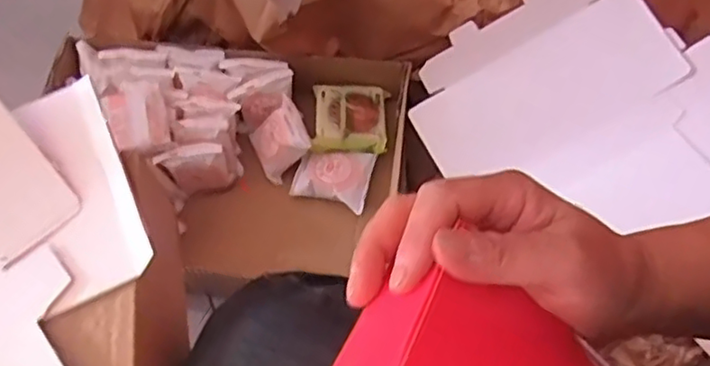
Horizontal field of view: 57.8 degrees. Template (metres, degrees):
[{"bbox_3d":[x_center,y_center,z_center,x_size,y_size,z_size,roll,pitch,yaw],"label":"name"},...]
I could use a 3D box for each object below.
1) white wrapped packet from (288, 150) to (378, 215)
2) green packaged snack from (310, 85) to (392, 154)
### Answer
[{"bbox_3d":[-0.027,-0.011,0.814,0.094,0.035,0.075,12,67,8],"label":"white wrapped packet"},{"bbox_3d":[-0.006,-0.086,0.833,0.092,0.028,0.100,1,66,2],"label":"green packaged snack"}]

